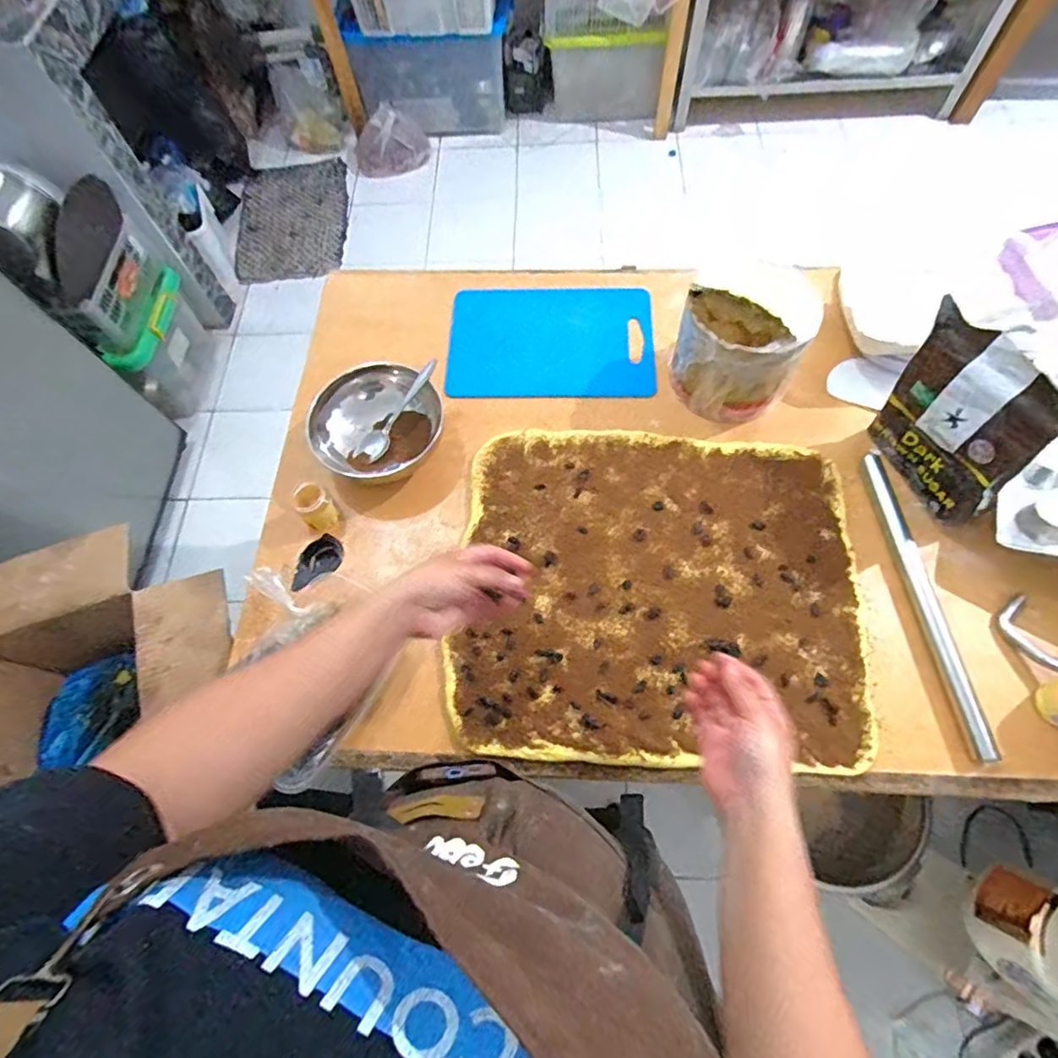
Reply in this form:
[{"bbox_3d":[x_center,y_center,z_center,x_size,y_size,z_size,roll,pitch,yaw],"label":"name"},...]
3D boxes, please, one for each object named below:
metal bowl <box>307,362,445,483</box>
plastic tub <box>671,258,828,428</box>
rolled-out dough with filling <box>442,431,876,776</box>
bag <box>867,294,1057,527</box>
[{"bbox_3d":[-0.194,-0.131,0.741,0.168,0.086,0.138,-36,69,-12],"label":"metal bowl"},{"bbox_3d":[0.263,-0.233,0.712,0.144,0.149,0.144,-1,66,2],"label":"plastic tub"},{"bbox_3d":[0.145,0.061,0.660,0.438,0.014,0.390,4,66,4],"label":"rolled-out dough with filling"},{"bbox_3d":[0.458,-0.117,0.619,0.043,0.194,0.175,-25,67,-8],"label":"bag"}]

